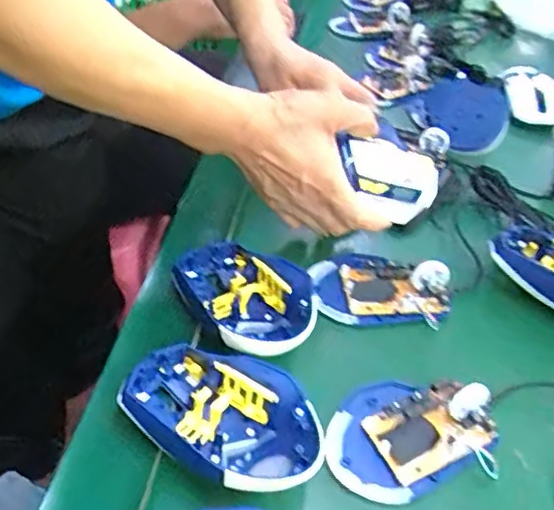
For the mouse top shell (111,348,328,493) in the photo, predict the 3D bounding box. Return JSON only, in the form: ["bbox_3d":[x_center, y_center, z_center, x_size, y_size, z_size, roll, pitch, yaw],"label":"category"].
[{"bbox_3d":[-0.029,0.095,0.341,0.114,0.034,0.074,26,46,20],"label":"mouse top shell"}]

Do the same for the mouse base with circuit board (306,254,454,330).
[{"bbox_3d":[0.081,0.018,0.450,0.101,0.028,0.067,5,43,-2],"label":"mouse base with circuit board"}]

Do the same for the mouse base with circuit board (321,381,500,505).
[{"bbox_3d":[0.082,0.104,0.357,0.103,0.023,0.069,-8,45,-16],"label":"mouse base with circuit board"}]

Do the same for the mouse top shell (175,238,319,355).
[{"bbox_3d":[-0.022,0.032,0.408,0.118,0.037,0.079,37,50,28],"label":"mouse top shell"}]

